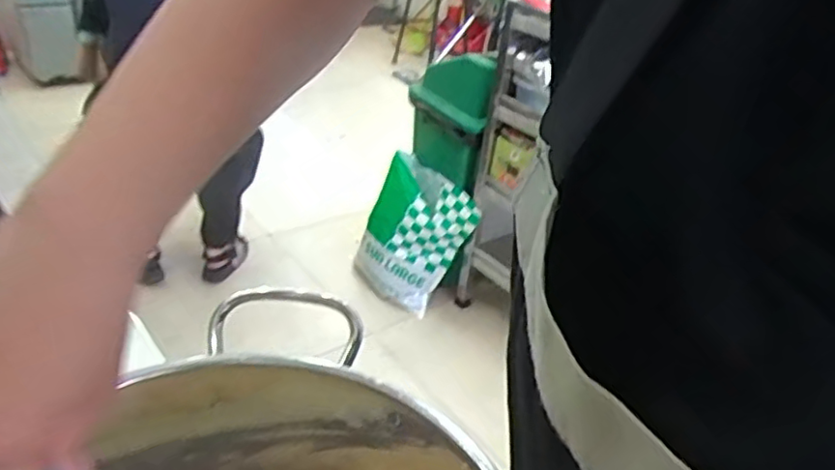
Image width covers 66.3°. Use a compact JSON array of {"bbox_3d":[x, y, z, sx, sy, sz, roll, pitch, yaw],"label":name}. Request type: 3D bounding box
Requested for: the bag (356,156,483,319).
[{"bbox_3d":[-0.024,0.004,1.922,0.312,0.410,0.070,36,20,14],"label":"bag"}]

